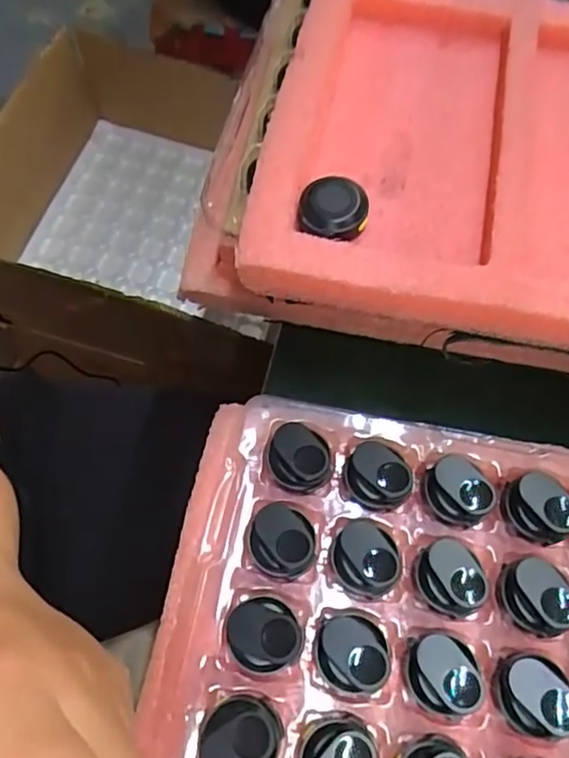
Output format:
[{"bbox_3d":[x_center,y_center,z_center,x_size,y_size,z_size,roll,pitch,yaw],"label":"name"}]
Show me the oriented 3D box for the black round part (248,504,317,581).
[{"bbox_3d":[-0.001,0.068,0.242,0.026,0.014,0.029,4,67,-1],"label":"black round part"}]

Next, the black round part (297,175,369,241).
[{"bbox_3d":[0.021,-0.074,0.246,0.029,0.010,0.030,1,67,-3],"label":"black round part"}]

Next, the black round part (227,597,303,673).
[{"bbox_3d":[-0.008,0.102,0.230,0.028,0.007,0.026,1,67,-3],"label":"black round part"}]

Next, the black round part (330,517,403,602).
[{"bbox_3d":[0.034,0.076,0.243,0.026,0.017,0.031,-9,68,-7],"label":"black round part"}]

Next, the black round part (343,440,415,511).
[{"bbox_3d":[0.042,0.044,0.258,0.029,0.017,0.025,39,70,13],"label":"black round part"}]

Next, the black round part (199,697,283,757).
[{"bbox_3d":[-0.016,0.134,0.211,0.029,0.013,0.027,1,67,-3],"label":"black round part"}]

